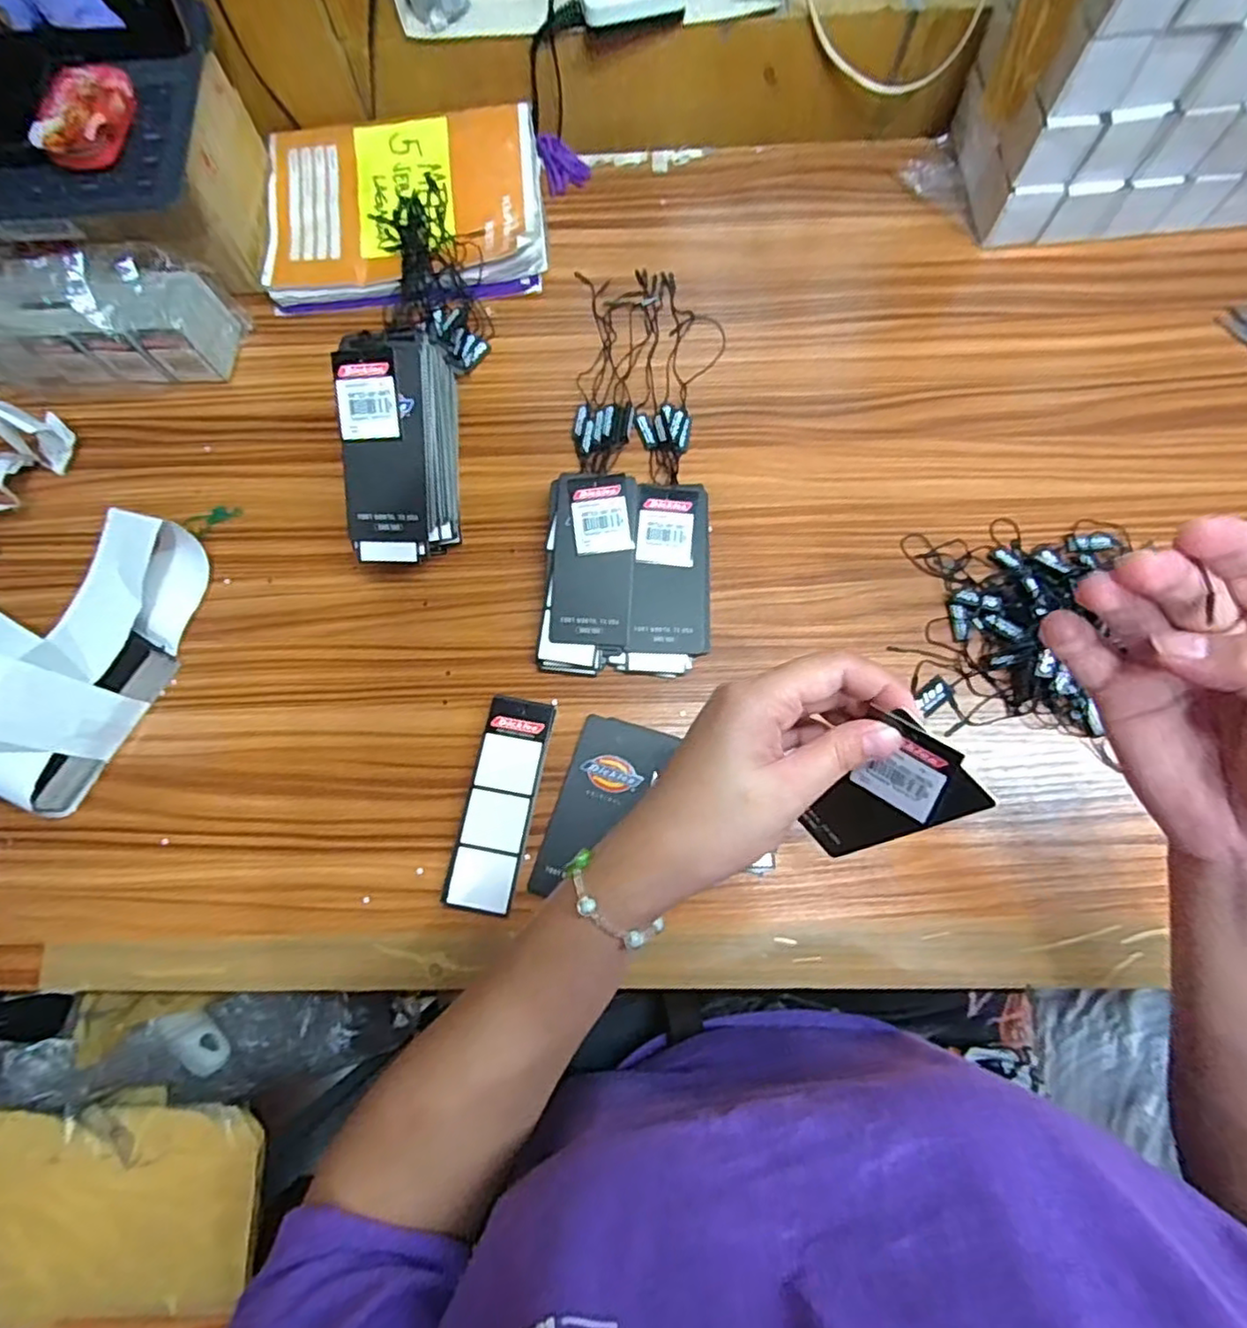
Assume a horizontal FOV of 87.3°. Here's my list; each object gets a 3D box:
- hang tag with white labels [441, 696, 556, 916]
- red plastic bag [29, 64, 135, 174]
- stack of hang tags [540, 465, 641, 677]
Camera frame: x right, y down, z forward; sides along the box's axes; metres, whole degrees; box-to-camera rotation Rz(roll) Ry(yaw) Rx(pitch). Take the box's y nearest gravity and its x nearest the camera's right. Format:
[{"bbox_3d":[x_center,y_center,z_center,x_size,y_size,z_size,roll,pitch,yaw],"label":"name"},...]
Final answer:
[{"bbox_3d":[-0.071,0.081,0.384,0.038,0.017,0.120,11,76,5],"label":"hang tag with white labels"},{"bbox_3d":[-0.312,-0.322,0.383,0.040,0.018,0.068,2,75,2],"label":"red plastic bag"},{"bbox_3d":[-0.022,-0.057,0.413,0.054,0.029,0.123,4,76,3],"label":"stack of hang tags"}]

